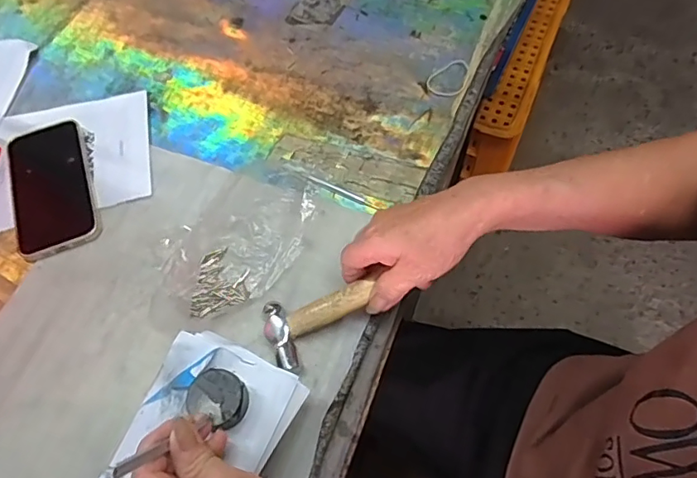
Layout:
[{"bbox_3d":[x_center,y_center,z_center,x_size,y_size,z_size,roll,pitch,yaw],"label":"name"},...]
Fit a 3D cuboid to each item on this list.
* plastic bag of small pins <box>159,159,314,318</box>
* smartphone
[{"bbox_3d":[-0.095,-0.006,0.484,0.105,0.013,0.170,37,70,20],"label":"plastic bag of small pins"},{"bbox_3d":[-0.287,-0.050,0.512,0.074,0.008,0.149,-20,63,-8],"label":"smartphone"}]

